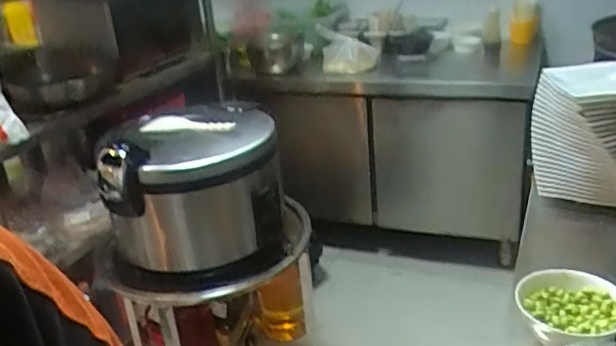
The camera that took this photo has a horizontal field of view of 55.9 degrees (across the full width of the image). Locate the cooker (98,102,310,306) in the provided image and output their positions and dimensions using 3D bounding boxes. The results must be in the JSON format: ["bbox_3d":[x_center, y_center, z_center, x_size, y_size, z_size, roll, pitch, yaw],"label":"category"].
[{"bbox_3d":[-0.242,0.058,1.471,0.438,0.350,0.401,-4,25,4],"label":"cooker"}]

